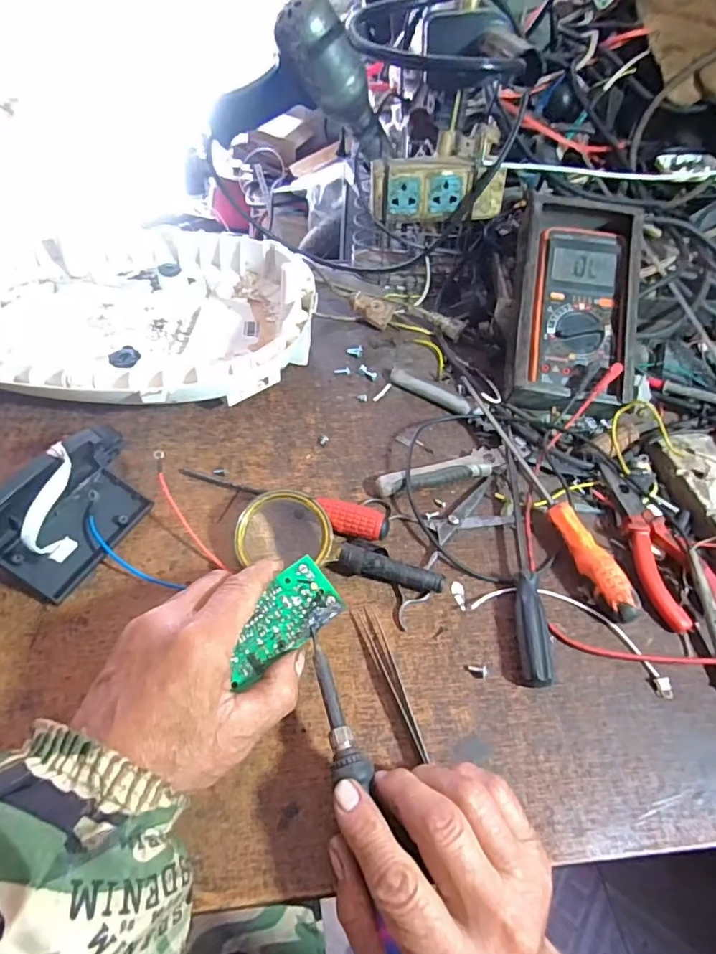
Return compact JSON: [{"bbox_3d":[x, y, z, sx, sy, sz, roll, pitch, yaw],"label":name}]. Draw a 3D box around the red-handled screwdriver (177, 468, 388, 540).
[{"bbox_3d":[-0.060,0.020,0.399,0.171,0.021,0.023,13,51,9],"label":"red-handled screwdriver"}]

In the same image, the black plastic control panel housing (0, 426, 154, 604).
[{"bbox_3d":[-0.205,0.030,0.344,0.063,0.075,0.164,22,52,15],"label":"black plastic control panel housing"}]

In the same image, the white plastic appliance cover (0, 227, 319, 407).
[{"bbox_3d":[-0.219,-0.152,0.509,0.340,0.069,0.256,6,50,3],"label":"white plastic appliance cover"}]

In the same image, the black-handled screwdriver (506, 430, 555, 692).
[{"bbox_3d":[0.128,0.052,0.394,0.024,0.020,0.212,7,50,3],"label":"black-handled screwdriver"}]

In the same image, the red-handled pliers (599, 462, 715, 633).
[{"bbox_3d":[0.234,0.049,0.402,0.053,0.021,0.135,-2,50,-4],"label":"red-handled pliers"}]

